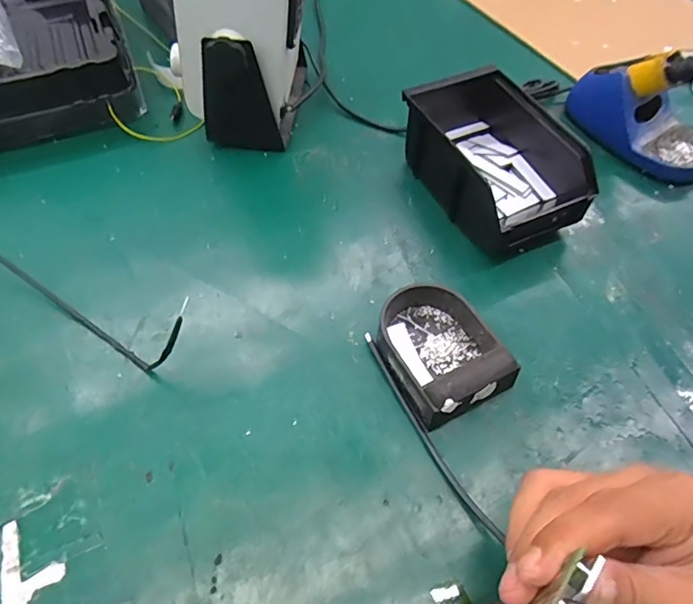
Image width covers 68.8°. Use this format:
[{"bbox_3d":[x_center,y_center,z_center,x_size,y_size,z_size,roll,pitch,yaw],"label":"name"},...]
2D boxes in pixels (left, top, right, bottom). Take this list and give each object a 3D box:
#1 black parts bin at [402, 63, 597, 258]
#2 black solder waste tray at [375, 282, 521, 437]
[{"bbox_3d":[0.140,-0.138,0.477,0.117,0.076,0.179,-23,58,-14],"label":"black parts bin"},{"bbox_3d":[0.069,0.035,0.381,0.076,0.034,0.098,-23,58,-14],"label":"black solder waste tray"}]

